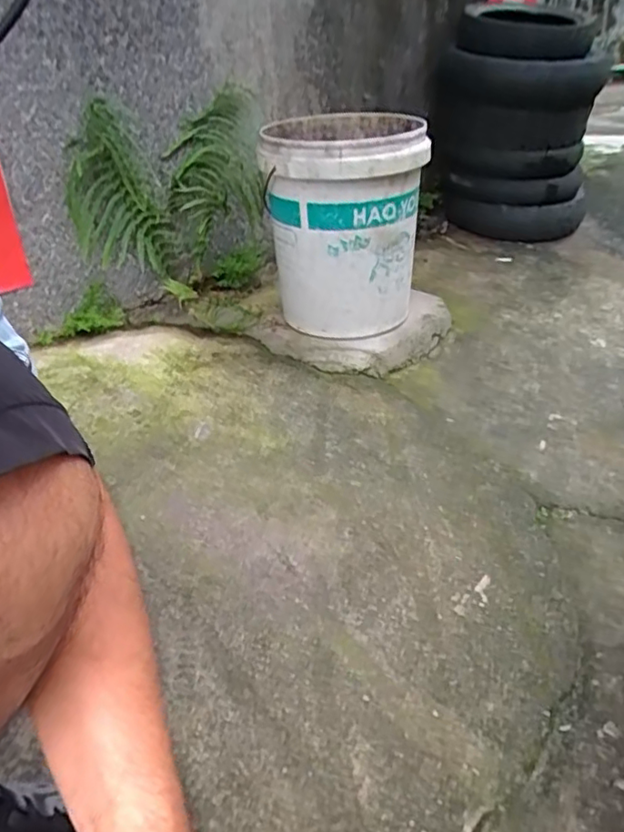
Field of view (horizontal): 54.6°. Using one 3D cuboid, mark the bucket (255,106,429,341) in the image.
[{"bbox_3d":[0.056,-0.340,1.125,0.258,0.355,0.267,-3,31,2],"label":"bucket"}]

